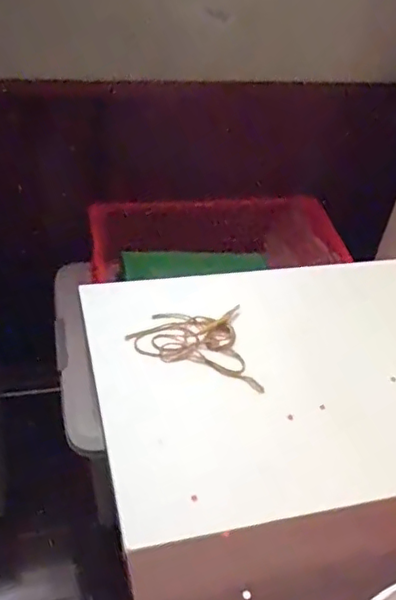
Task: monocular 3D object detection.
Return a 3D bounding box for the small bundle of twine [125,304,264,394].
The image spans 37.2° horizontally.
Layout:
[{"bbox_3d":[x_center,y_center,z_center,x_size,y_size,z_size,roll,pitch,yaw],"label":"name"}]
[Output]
[{"bbox_3d":[-0.006,0.040,0.553,0.110,0.011,0.099,0,42,-8],"label":"small bundle of twine"}]

